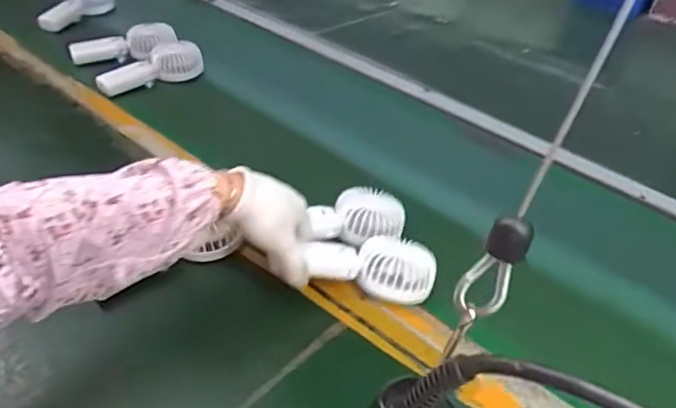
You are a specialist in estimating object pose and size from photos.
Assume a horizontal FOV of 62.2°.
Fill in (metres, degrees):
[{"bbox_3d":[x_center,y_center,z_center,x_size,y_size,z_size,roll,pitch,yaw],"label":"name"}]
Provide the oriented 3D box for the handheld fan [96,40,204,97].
[{"bbox_3d":[-0.318,-0.229,0.960,0.173,0.059,0.078,-20,42,-7],"label":"handheld fan"}]

